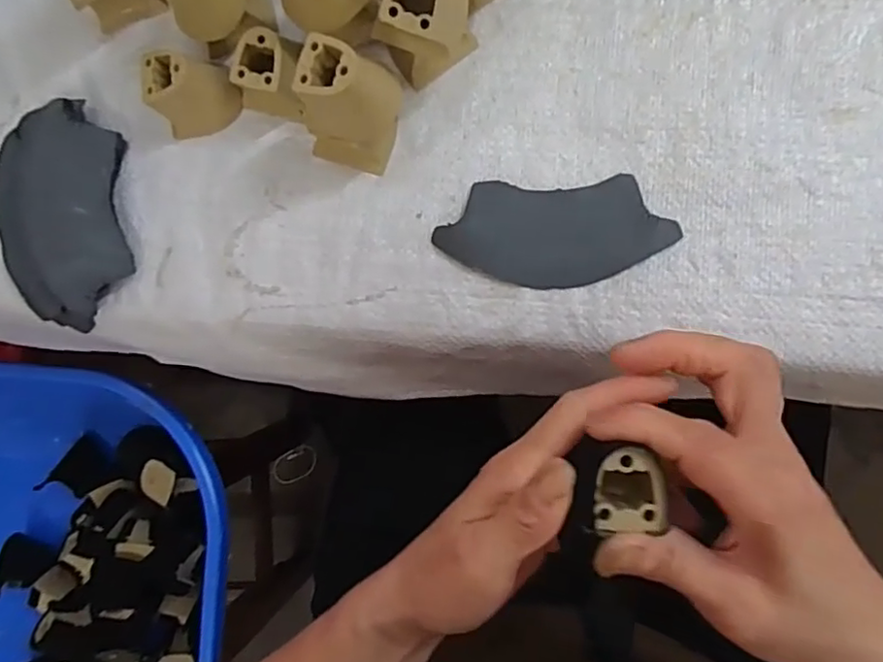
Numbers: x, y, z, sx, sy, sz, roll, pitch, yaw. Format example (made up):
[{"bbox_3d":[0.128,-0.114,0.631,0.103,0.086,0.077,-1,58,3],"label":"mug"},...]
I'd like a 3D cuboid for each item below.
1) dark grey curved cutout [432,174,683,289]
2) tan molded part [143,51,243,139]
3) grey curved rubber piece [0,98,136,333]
[{"bbox_3d":[0.061,-0.053,0.334,0.122,0.004,0.057,-2,87,8],"label":"dark grey curved cutout"},{"bbox_3d":[-0.141,-0.133,0.350,0.041,0.036,0.033,5,88,9],"label":"tan molded part"},{"bbox_3d":[-0.223,-0.067,0.363,0.077,0.017,0.126,-8,86,8],"label":"grey curved rubber piece"}]

